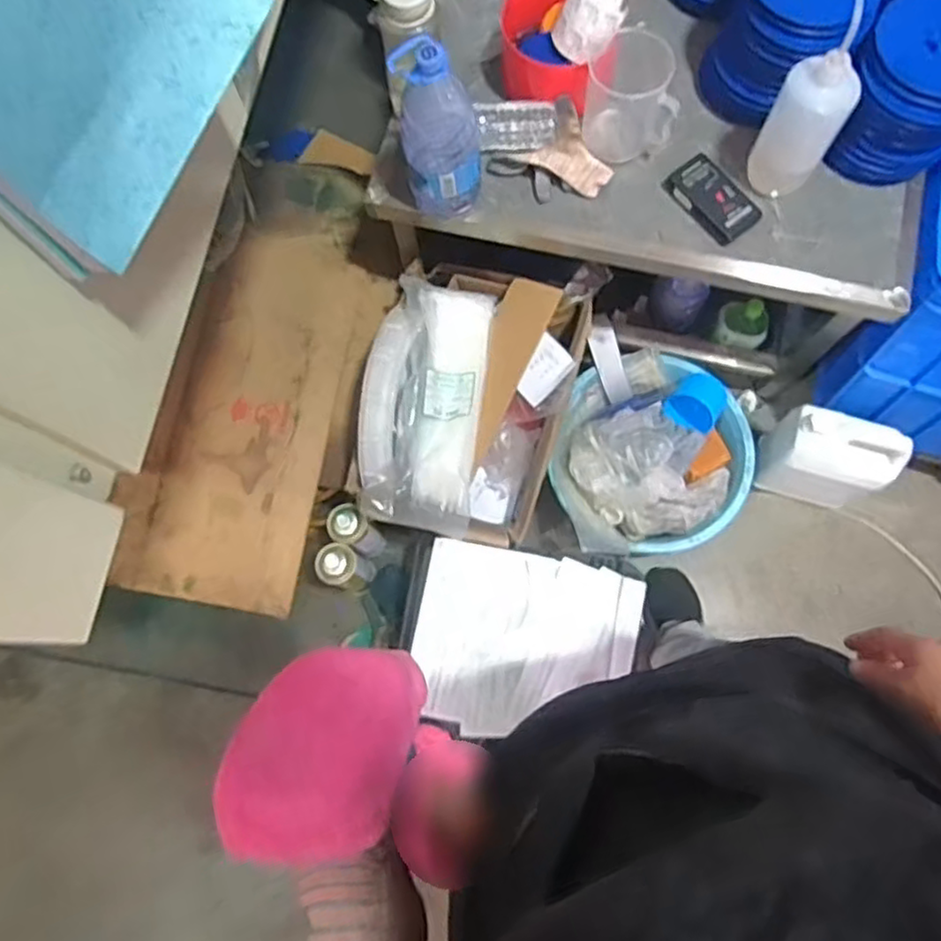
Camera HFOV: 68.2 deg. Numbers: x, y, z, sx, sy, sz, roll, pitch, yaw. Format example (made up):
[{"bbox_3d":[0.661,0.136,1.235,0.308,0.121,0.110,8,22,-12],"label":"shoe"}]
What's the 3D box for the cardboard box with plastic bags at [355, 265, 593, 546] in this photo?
[{"bbox_3d":[-0.002,-0.114,1.112,0.306,0.151,0.445,18,77,6],"label":"cardboard box with plastic bags"}]

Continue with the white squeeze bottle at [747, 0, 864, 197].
[{"bbox_3d":[0.431,-0.455,0.884,0.076,0.228,0.085,-34,77,-7],"label":"white squeeze bottle"}]

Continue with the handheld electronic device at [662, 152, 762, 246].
[{"bbox_3d":[0.345,-0.386,0.982,0.076,0.022,0.129,-38,78,-8],"label":"handheld electronic device"}]

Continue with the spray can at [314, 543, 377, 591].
[{"bbox_3d":[-0.216,0.172,1.210,0.065,0.203,0.066,0,75,1],"label":"spray can"}]

